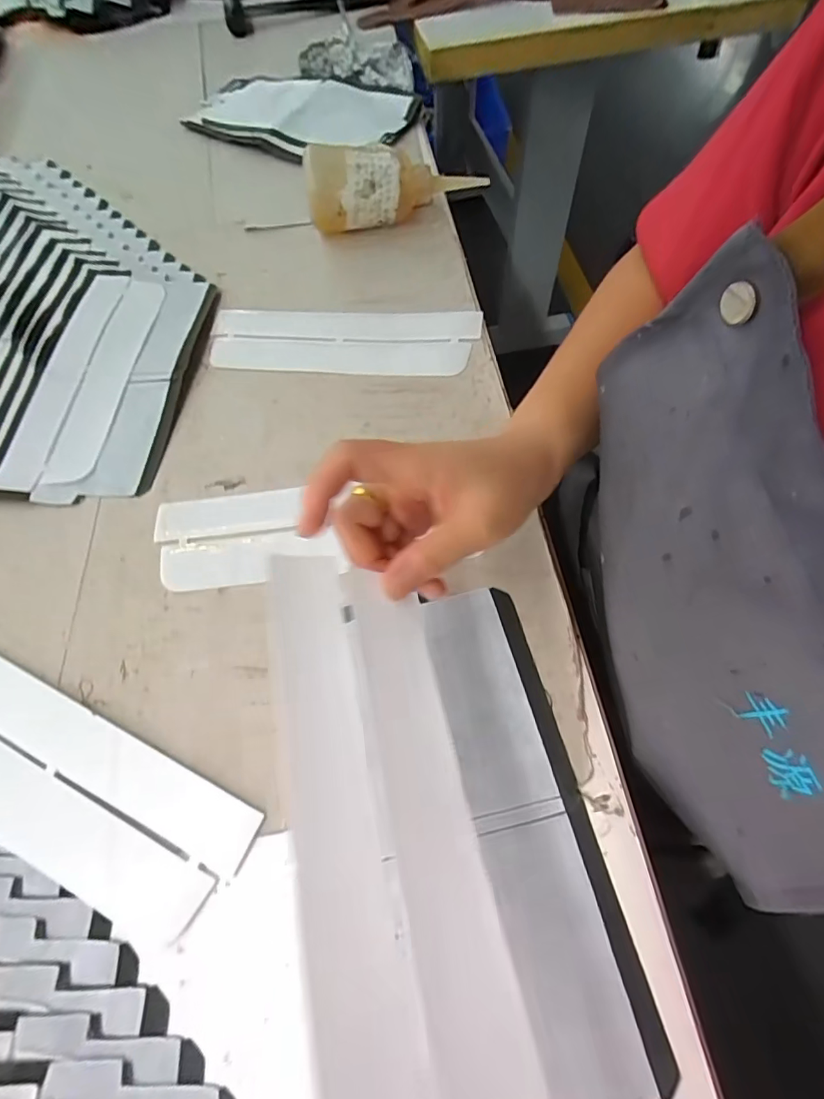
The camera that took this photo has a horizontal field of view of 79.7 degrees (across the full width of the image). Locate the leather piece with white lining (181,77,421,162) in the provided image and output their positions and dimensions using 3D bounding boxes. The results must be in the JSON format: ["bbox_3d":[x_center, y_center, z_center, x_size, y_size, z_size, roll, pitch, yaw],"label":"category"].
[{"bbox_3d":[-0.128,-0.492,0.569,0.265,0.034,0.146,10,63,8],"label":"leather piece with white lining"}]

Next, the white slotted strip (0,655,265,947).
[{"bbox_3d":[-0.192,0.122,0.265,0.220,0.005,0.071,22,66,14],"label":"white slotted strip"}]

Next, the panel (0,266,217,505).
[{"bbox_3d":[-0.239,-0.144,0.398,0.114,0.014,0.237,2,62,4],"label":"panel"}]

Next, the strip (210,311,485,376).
[{"bbox_3d":[-0.058,-0.171,0.406,0.219,0.009,0.069,5,71,8],"label":"strip"}]

